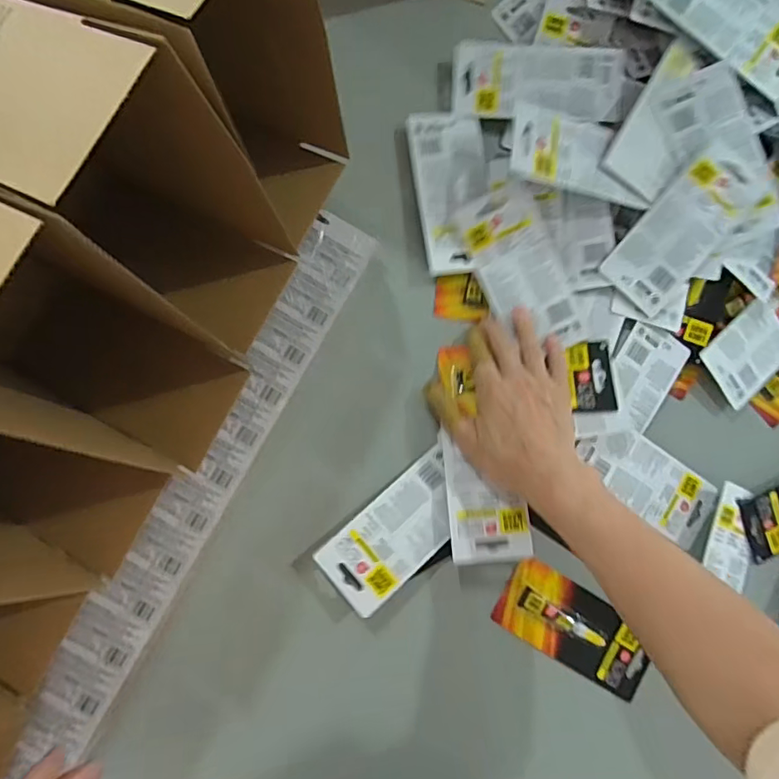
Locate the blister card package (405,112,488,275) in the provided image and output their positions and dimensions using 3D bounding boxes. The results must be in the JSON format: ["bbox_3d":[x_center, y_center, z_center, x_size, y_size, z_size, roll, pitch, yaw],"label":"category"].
[{"bbox_3d":[0.060,-0.188,0.494,0.069,0.017,0.156,-7,86,-7],"label":"blister card package"}]

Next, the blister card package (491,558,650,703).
[{"bbox_3d":[0.174,0.221,0.485,0.151,0.014,0.068,33,83,-3],"label":"blister card package"}]

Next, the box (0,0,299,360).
[{"bbox_3d":[-0.189,-0.136,0.326,0.245,0.202,0.104,30,83,-3],"label":"box"}]

